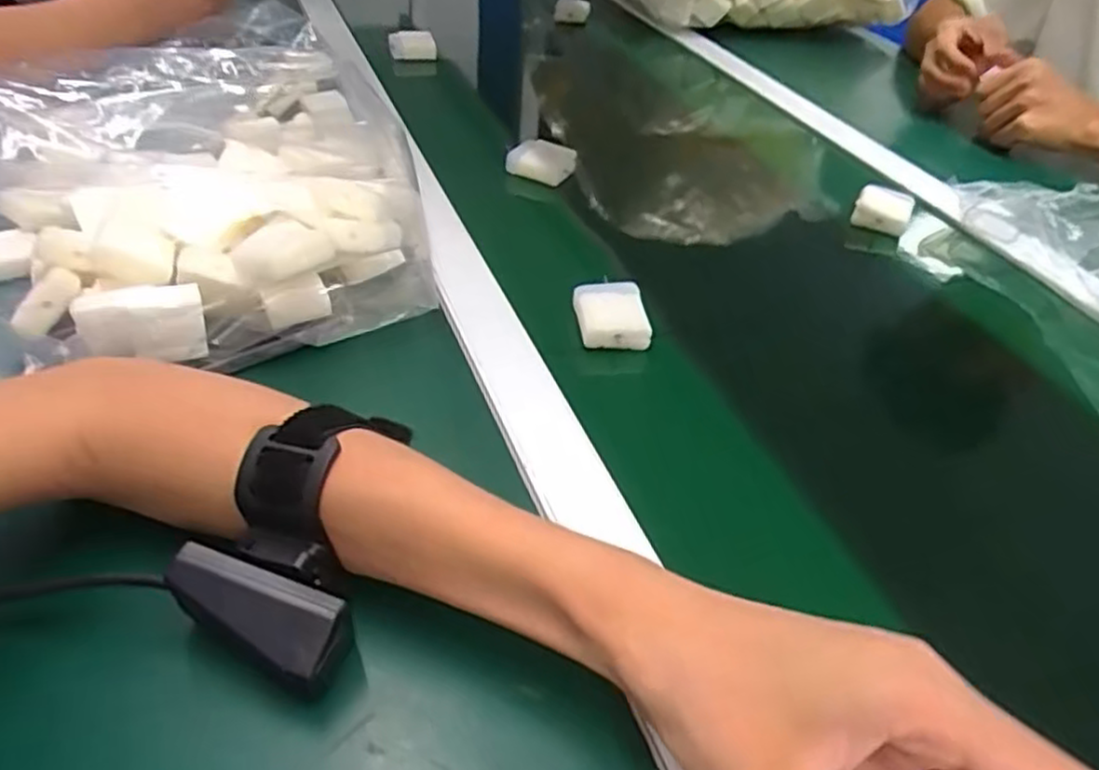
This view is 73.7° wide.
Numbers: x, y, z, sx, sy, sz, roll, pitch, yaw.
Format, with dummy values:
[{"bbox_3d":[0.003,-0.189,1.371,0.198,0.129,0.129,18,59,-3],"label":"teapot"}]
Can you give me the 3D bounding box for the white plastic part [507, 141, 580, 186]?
[{"bbox_3d":[-0.006,-0.192,0.631,0.057,0.029,0.028,12,42,8],"label":"white plastic part"}]

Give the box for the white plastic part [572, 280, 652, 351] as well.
[{"bbox_3d":[0.039,-0.045,0.469,0.044,0.018,0.048,-3,42,-9],"label":"white plastic part"}]

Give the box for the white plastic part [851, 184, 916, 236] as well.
[{"bbox_3d":[0.282,-0.148,0.616,0.043,0.021,0.051,23,44,20],"label":"white plastic part"}]

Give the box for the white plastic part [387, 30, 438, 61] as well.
[{"bbox_3d":[-0.159,-0.390,0.847,0.059,0.032,0.017,-17,46,-24],"label":"white plastic part"}]

